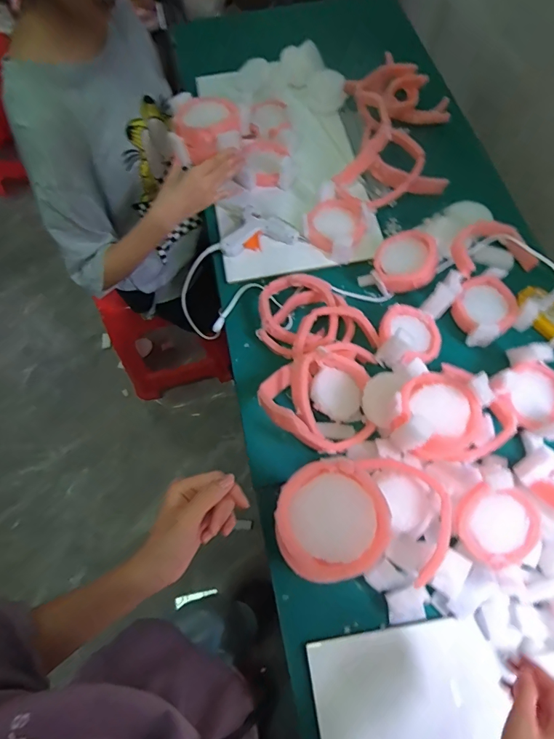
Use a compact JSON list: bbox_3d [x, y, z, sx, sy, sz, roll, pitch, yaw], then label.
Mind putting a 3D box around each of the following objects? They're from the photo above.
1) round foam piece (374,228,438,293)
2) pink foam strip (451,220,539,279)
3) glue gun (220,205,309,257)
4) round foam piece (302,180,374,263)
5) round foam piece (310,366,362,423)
[{"bbox_3d":[0.217,-0.187,0.704,0.098,0.027,0.103,-17,73,18],"label":"round foam piece"},{"bbox_3d":[0.368,-0.208,0.727,0.170,0.062,0.091,-17,67,-6],"label":"pink foam strip"},{"bbox_3d":[-0.029,-0.234,0.772,0.131,0.033,0.108,31,71,15],"label":"glue gun"},{"bbox_3d":[0.110,-0.267,0.767,0.110,0.022,0.121,30,81,4],"label":"round foam piece"},{"bbox_3d":[0.090,0.036,0.628,0.079,0.016,0.064,29,78,-7],"label":"round foam piece"}]

